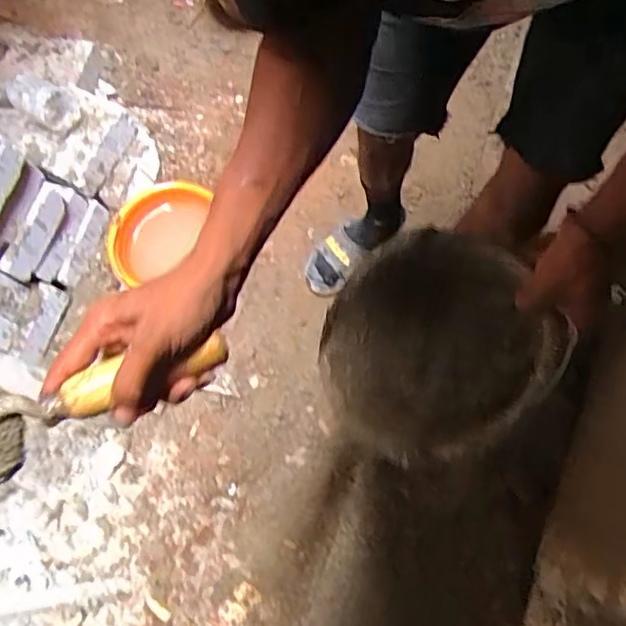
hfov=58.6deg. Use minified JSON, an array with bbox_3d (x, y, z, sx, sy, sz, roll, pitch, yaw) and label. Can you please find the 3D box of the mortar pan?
[{"bbox_3d":[0.148,0.038,0.688,0.300,0.080,0.245,-43,76,-11],"label":"mortar pan"}]

